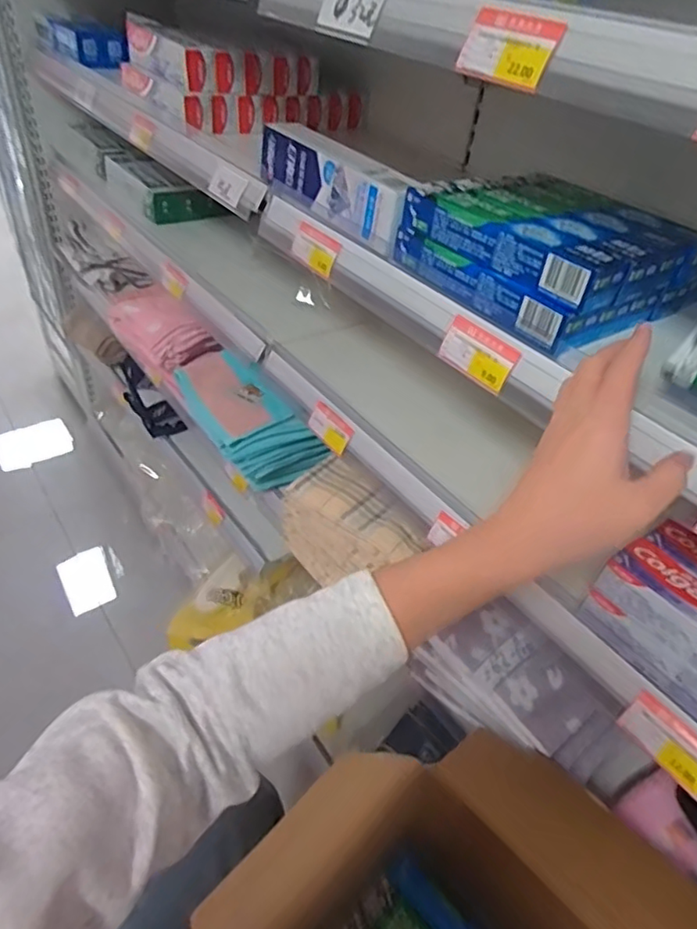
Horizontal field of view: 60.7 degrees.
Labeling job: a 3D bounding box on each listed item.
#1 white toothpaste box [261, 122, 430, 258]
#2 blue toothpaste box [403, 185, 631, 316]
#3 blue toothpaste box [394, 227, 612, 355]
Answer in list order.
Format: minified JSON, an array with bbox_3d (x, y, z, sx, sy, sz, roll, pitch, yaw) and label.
[{"bbox_3d":[-0.009,-0.283,0.595,0.045,0.066,0.236,-23,49,-30],"label":"white toothpaste box"},{"bbox_3d":[0.123,-0.175,0.466,0.046,0.033,0.182,-25,50,-32],"label":"blue toothpaste box"},{"bbox_3d":[0.115,-0.148,0.485,0.045,0.034,0.183,-25,50,-32],"label":"blue toothpaste box"}]

